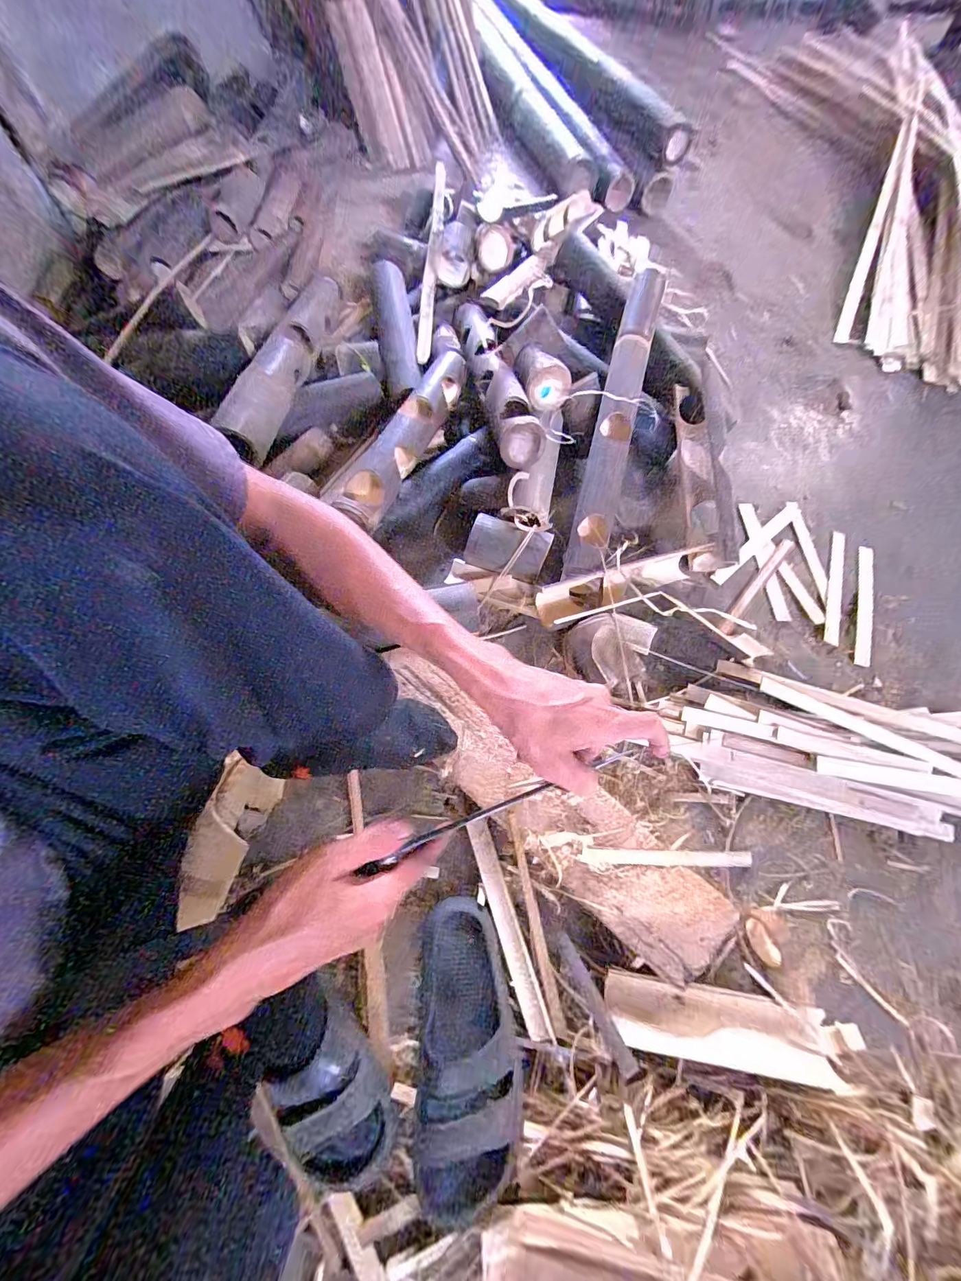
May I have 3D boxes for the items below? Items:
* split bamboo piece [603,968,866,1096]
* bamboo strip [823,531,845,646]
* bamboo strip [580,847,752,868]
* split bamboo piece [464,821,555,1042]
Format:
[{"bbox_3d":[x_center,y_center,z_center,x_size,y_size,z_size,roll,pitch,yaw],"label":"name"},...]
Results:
[{"bbox_3d":[0.266,0.422,0.464,0.252,0.034,0.069,7,67,3],"label":"split bamboo piece"},{"bbox_3d":[0.602,-0.094,0.723,0.027,0.008,0.229,19,68,8],"label":"bamboo strip"},{"bbox_3d":[0.237,0.274,0.536,0.237,0.006,0.018,7,66,-12],"label":"bamboo strip"},{"bbox_3d":[0.032,0.340,0.514,0.028,0.010,0.232,-18,68,-8],"label":"split bamboo piece"}]

